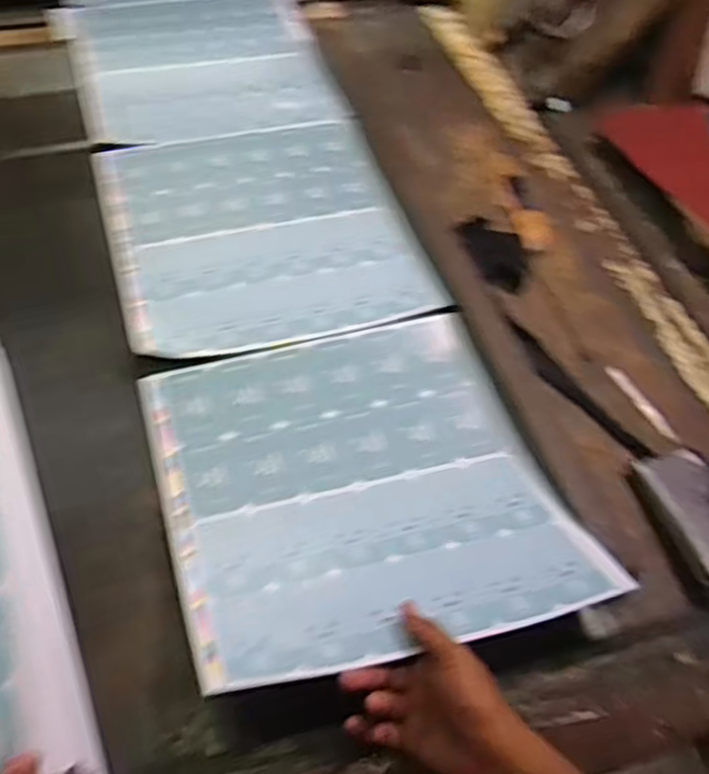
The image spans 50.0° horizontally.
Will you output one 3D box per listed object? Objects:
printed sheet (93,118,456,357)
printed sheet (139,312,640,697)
[{"bbox_3d":[-0.117,-0.204,0.963,0.363,0.015,0.379,-13,56,-11],"label":"printed sheet"},{"bbox_3d":[0.002,0.075,0.728,0.360,0.105,0.378,-13,56,-12],"label":"printed sheet"}]

